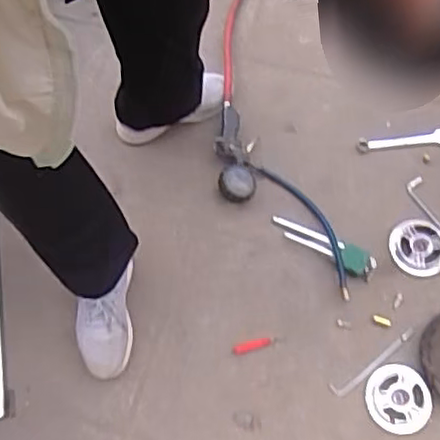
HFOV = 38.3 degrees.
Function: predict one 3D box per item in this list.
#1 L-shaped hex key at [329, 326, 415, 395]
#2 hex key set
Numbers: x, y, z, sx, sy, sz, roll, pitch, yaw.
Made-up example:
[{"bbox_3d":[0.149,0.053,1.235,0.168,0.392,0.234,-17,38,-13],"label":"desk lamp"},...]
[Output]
[{"bbox_3d":[0.272,0.250,1.111,0.183,0.005,0.027,-31,72,-12],"label":"L-shaped hex key"},{"bbox_3d":[0.191,0.050,1.185,0.204,0.015,0.055,22,69,8],"label":"hex key set"}]

